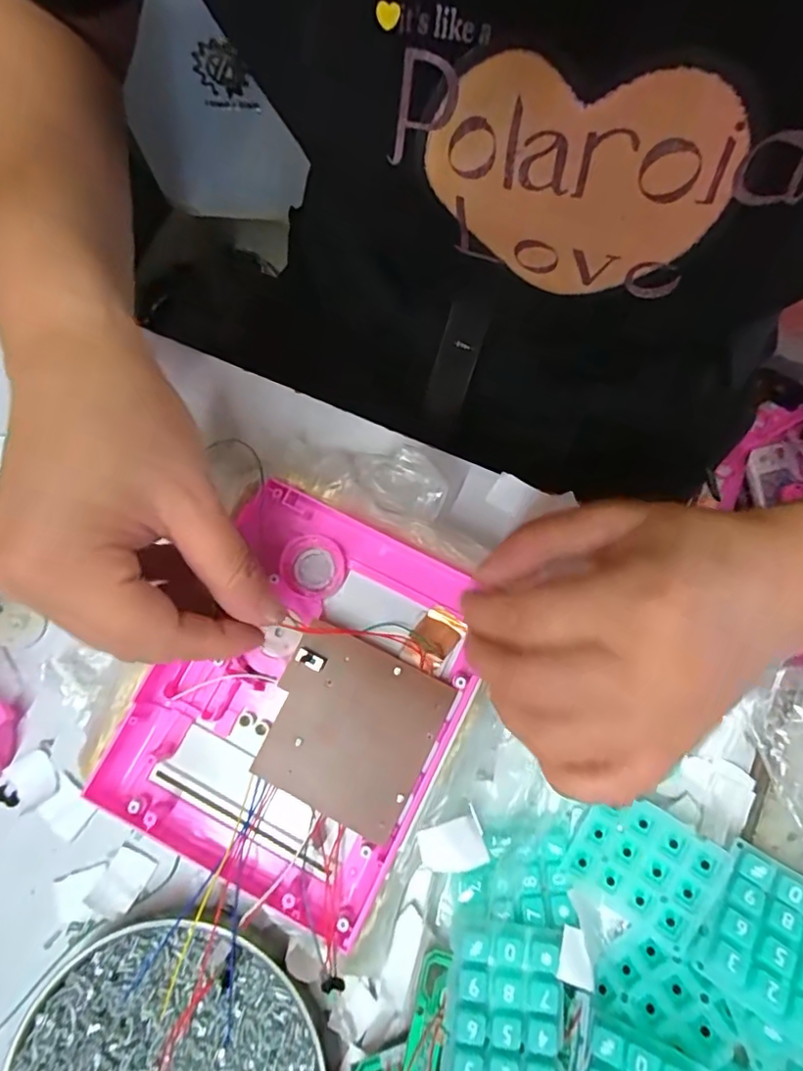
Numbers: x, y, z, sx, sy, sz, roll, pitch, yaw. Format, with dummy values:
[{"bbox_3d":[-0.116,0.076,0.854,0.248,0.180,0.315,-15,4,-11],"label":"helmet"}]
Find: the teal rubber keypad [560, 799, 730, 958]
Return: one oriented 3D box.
[{"bbox_3d":[0.109,0.149,0.251,0.058,0.014,0.048,30,80,7],"label":"teal rubber keypad"}]

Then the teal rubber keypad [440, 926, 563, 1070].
[{"bbox_3d":[0.043,0.201,0.232,0.045,0.007,0.057,9,78,3],"label":"teal rubber keypad"}]

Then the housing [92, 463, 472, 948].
[{"bbox_3d":[-0.043,0.072,0.254,0.130,0.017,0.162,25,76,8],"label":"housing"}]

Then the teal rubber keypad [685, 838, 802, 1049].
[{"bbox_3d":[0.156,0.167,0.231,0.050,0.013,0.057,28,62,24],"label":"teal rubber keypad"}]

